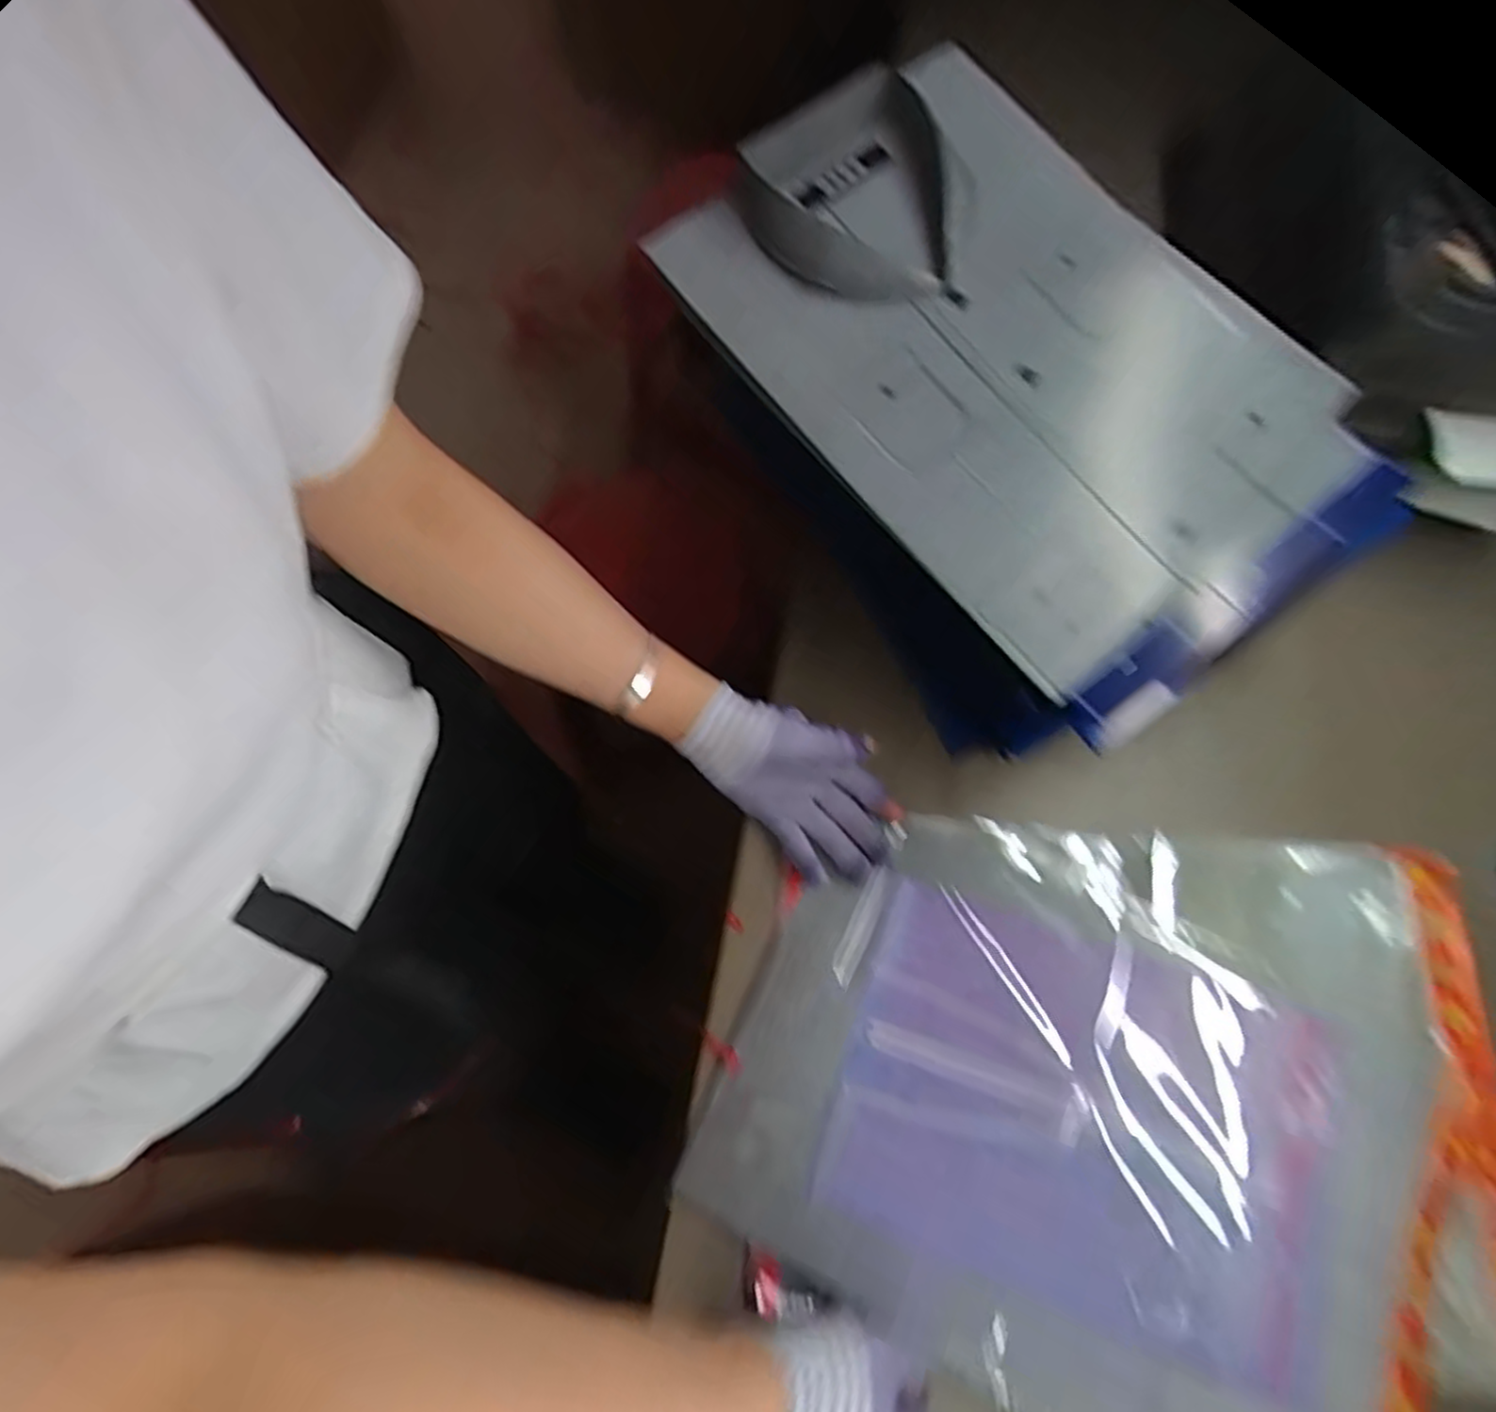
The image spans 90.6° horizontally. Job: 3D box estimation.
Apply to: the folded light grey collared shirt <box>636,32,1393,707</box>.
[{"bbox_3d":[0.174,-0.234,0.462,0.297,0.049,0.402,-38,79,-13],"label":"folded light grey collared shirt"}]

